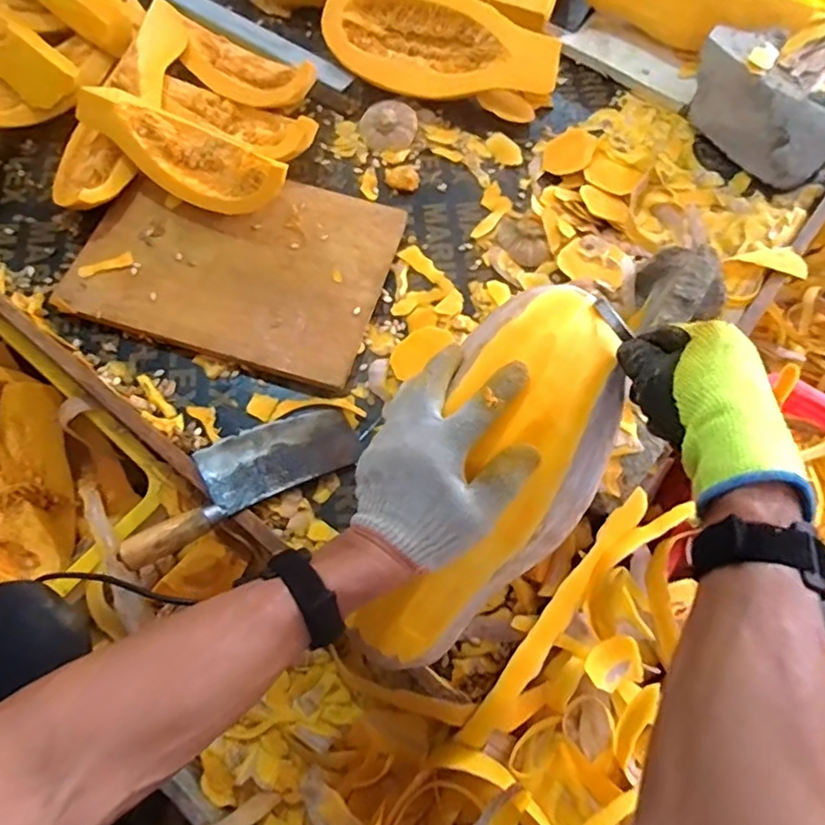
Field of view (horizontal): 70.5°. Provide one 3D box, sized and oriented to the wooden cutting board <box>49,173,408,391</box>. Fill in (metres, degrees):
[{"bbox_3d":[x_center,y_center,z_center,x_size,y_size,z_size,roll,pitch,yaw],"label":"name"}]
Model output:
[{"bbox_3d":[-0.222,-0.195,0.751,0.368,0.026,0.274,15,67,4],"label":"wooden cutting board"}]

